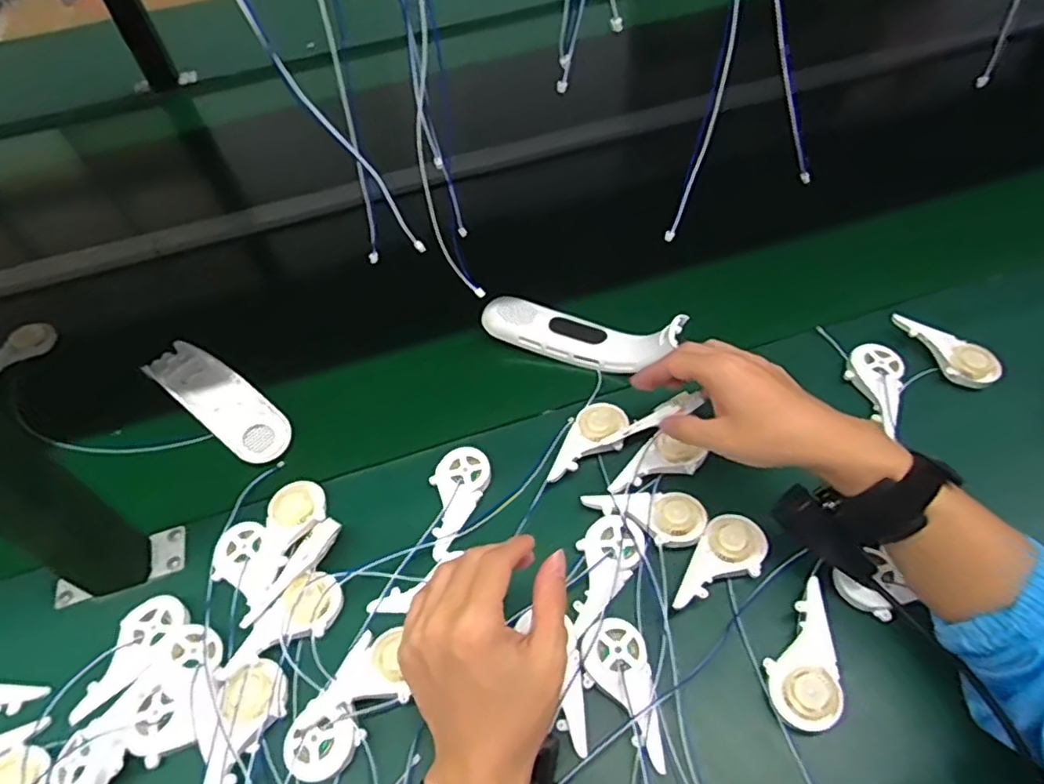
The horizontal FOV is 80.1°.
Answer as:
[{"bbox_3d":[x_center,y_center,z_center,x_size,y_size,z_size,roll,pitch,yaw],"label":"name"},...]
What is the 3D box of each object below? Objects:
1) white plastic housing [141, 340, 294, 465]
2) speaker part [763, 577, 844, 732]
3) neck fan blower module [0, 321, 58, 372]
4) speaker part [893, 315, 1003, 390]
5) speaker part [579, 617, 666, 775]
[{"bbox_3d":[-0.287,0.006,0.587,0.166,0.024,0.053,36,63,13],"label":"white plastic housing"},{"bbox_3d":[0.186,0.174,0.415,0.045,0.018,0.089,-1,53,5],"label":"speaker part"},{"bbox_3d":[-0.548,-0.043,0.674,0.048,0.020,0.094,3,53,8],"label":"neck fan blower module"},{"bbox_3d":[0.380,-0.041,0.558,0.038,0.017,0.094,-39,59,-22],"label":"speaker part"},{"bbox_3d":[0.066,0.198,0.412,0.043,0.014,0.089,-7,52,0],"label":"speaker part"}]

